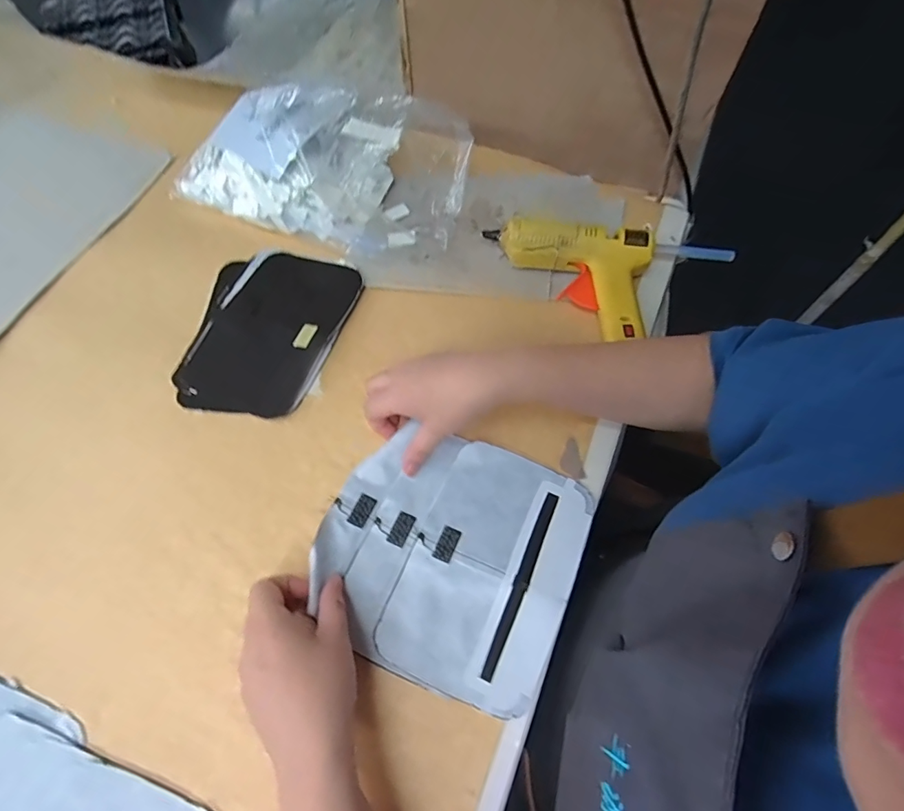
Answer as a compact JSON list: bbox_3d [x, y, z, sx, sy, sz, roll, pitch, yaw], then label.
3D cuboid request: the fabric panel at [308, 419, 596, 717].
[{"bbox_3d":[-0.003,0.120,0.402,0.207,0.011,0.195,22,66,11],"label":"fabric panel"}]

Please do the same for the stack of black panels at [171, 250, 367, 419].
[{"bbox_3d":[-0.198,-0.086,0.506,0.160,0.013,0.204,14,65,8],"label":"stack of black panels"}]

